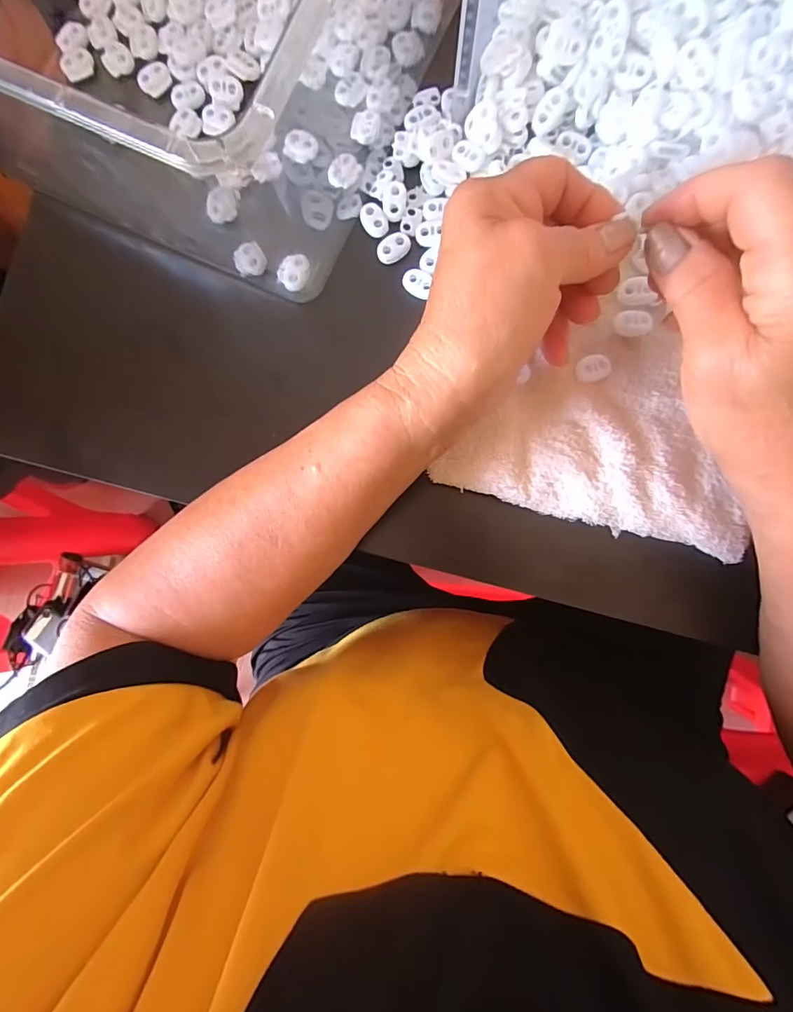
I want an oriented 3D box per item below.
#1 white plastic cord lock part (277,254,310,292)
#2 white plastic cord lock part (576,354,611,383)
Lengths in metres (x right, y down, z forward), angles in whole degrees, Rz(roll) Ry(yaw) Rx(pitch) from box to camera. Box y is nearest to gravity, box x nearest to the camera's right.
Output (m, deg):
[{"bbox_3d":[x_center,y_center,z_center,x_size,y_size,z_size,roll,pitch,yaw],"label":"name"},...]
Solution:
[{"bbox_3d":[-0.067,-0.153,0.289,0.018,0.007,0.022,24,89,5],"label":"white plastic cord lock part"},{"bbox_3d":[0.115,-0.080,0.256,0.021,0.005,0.015,-16,85,3],"label":"white plastic cord lock part"}]

